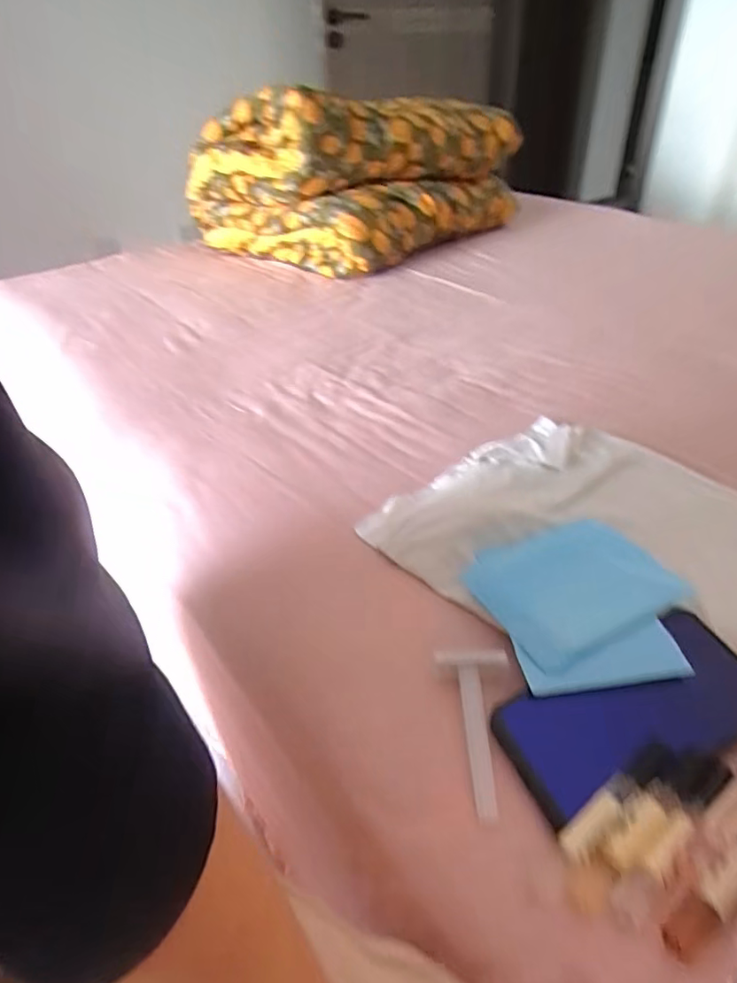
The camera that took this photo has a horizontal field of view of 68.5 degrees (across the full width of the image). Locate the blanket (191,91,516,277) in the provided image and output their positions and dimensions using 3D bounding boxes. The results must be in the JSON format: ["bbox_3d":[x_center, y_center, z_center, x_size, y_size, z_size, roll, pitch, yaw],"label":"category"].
[{"bbox_3d":[-0.032,-0.728,1.253,0.590,0.319,0.536,-33,47,-32],"label":"blanket"}]

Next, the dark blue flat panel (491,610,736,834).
[{"bbox_3d":[0.159,0.127,0.317,0.165,0.011,0.073,-19,41,-18],"label":"dark blue flat panel"}]

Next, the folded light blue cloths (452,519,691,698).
[{"bbox_3d":[0.149,0.073,0.373,0.132,0.011,0.134,-16,38,-9],"label":"folded light blue cloths"}]

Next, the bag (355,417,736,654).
[{"bbox_3d":[0.170,0.025,0.439,0.252,0.029,0.272,-31,46,-30],"label":"bag"}]

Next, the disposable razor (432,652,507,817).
[{"bbox_3d":[0.065,0.139,0.318,0.043,0.007,0.094,-3,50,5],"label":"disposable razor"}]

